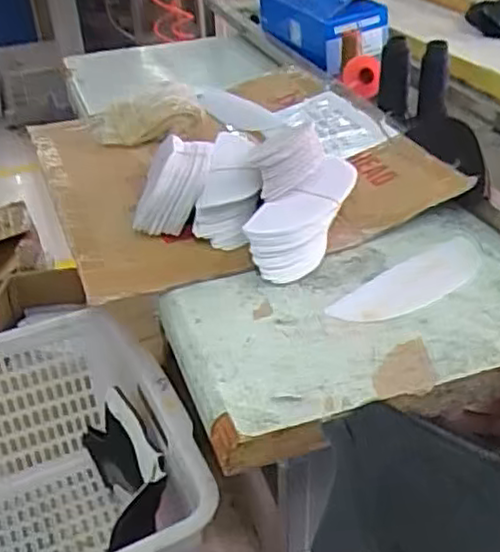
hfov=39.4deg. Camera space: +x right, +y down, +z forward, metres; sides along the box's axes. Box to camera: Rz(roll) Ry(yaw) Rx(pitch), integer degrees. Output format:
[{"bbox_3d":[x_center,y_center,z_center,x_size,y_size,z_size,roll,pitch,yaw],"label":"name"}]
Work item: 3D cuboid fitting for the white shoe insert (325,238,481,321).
[{"bbox_3d":[0.178,0.008,0.755,0.203,0.009,0.071,-22,38,-26],"label":"white shoe insert"}]

